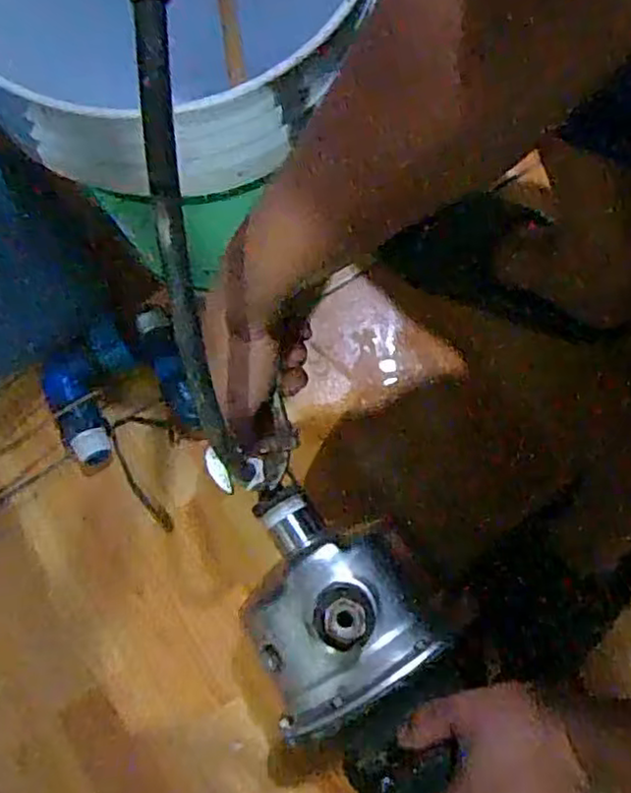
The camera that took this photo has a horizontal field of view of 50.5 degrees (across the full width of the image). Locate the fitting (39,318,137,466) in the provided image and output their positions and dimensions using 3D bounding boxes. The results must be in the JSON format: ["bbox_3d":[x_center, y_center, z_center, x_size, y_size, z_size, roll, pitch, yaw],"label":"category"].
[{"bbox_3d":[-0.212,-0.004,0.654,0.095,0.042,0.120,-27,77,-4],"label":"fitting"}]

